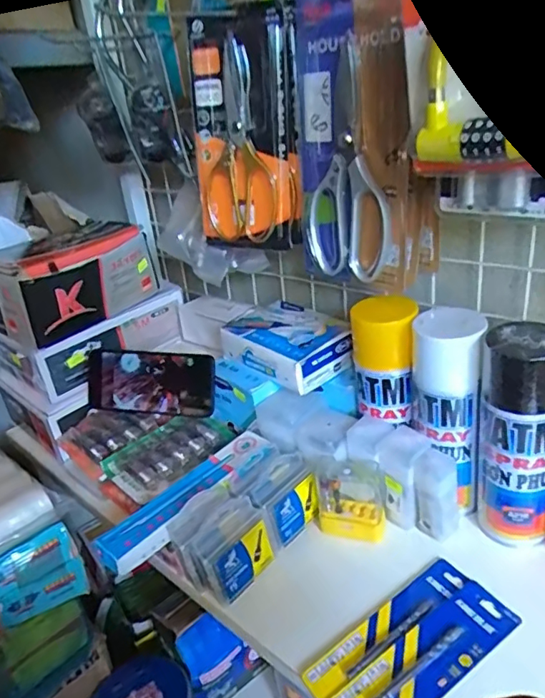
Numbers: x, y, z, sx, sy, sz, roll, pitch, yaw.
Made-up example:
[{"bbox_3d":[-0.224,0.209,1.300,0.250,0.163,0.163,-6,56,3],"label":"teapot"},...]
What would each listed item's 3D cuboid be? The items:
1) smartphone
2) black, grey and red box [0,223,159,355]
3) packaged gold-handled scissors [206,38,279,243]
[{"bbox_3d":[-0.147,0.042,0.660,0.160,0.074,0.012,2,1,10],"label":"smartphone"},{"bbox_3d":[-0.257,-0.088,0.694,0.134,0.094,0.187,13,30,36],"label":"black, grey and red box"},{"bbox_3d":[-0.045,-0.212,0.584,0.085,0.193,0.012,-5,12,29],"label":"packaged gold-handled scissors"}]

